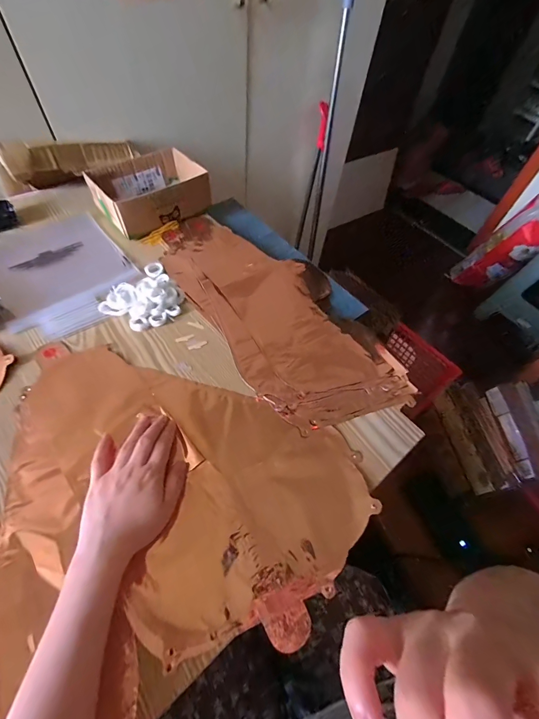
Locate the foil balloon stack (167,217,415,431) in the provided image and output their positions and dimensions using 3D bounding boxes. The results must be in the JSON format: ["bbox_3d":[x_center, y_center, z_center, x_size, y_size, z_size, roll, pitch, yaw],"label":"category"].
[{"bbox_3d":[0.005,-0.093,0.508,0.216,0.015,0.458,-28,63,-21],"label":"foil balloon stack"}]

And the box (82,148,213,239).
[{"bbox_3d":[-0.217,-0.310,0.592,0.177,0.059,0.134,-34,66,-23],"label":"box"}]

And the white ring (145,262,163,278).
[{"bbox_3d":[-0.188,-0.147,0.526,0.028,0.006,0.032,-28,63,-21],"label":"white ring"}]

